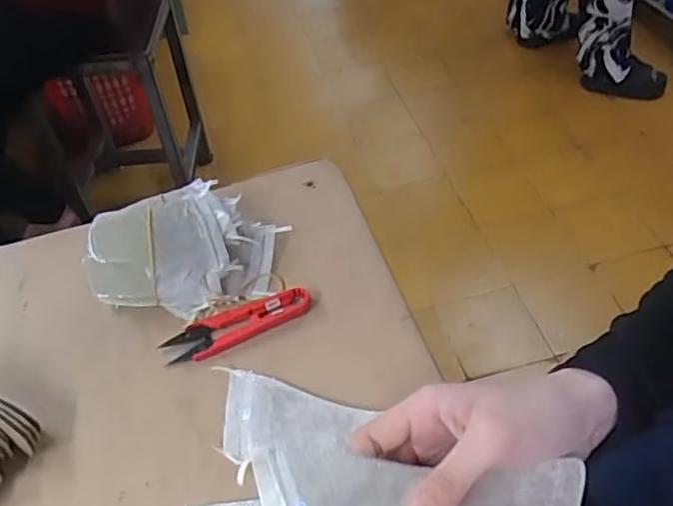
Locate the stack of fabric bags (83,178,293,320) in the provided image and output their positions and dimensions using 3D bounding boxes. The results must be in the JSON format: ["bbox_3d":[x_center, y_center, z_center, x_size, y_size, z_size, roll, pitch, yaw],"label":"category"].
[{"bbox_3d":[-0.119,-0.002,0.488,0.149,0.068,0.089,-18,51,-13],"label":"stack of fabric bags"}]

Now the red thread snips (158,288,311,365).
[{"bbox_3d":[-0.074,0.055,0.469,0.112,0.018,0.028,-17,50,-13],"label":"red thread snips"}]

